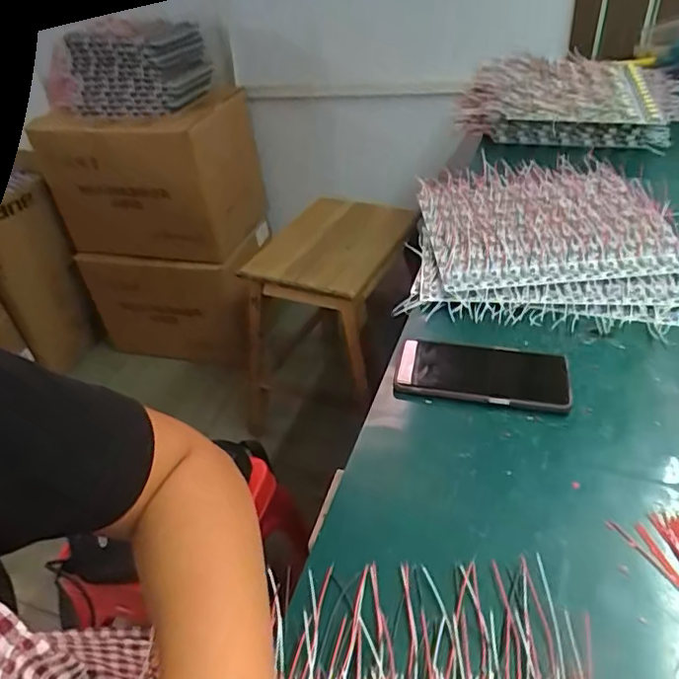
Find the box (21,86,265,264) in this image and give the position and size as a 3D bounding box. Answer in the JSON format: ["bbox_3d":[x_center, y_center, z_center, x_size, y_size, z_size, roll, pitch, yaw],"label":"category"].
[{"bbox_3d":[-0.494,-0.431,1.502,0.521,0.345,0.278,7,43,15],"label":"box"}]

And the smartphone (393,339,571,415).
[{"bbox_3d":[0.140,0.032,0.557,0.161,0.015,0.081,6,41,14],"label":"smartphone"}]

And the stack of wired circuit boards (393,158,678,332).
[{"bbox_3d":[0.262,-0.142,0.741,0.318,0.043,0.358,5,41,12],"label":"stack of wired circuit boards"}]

